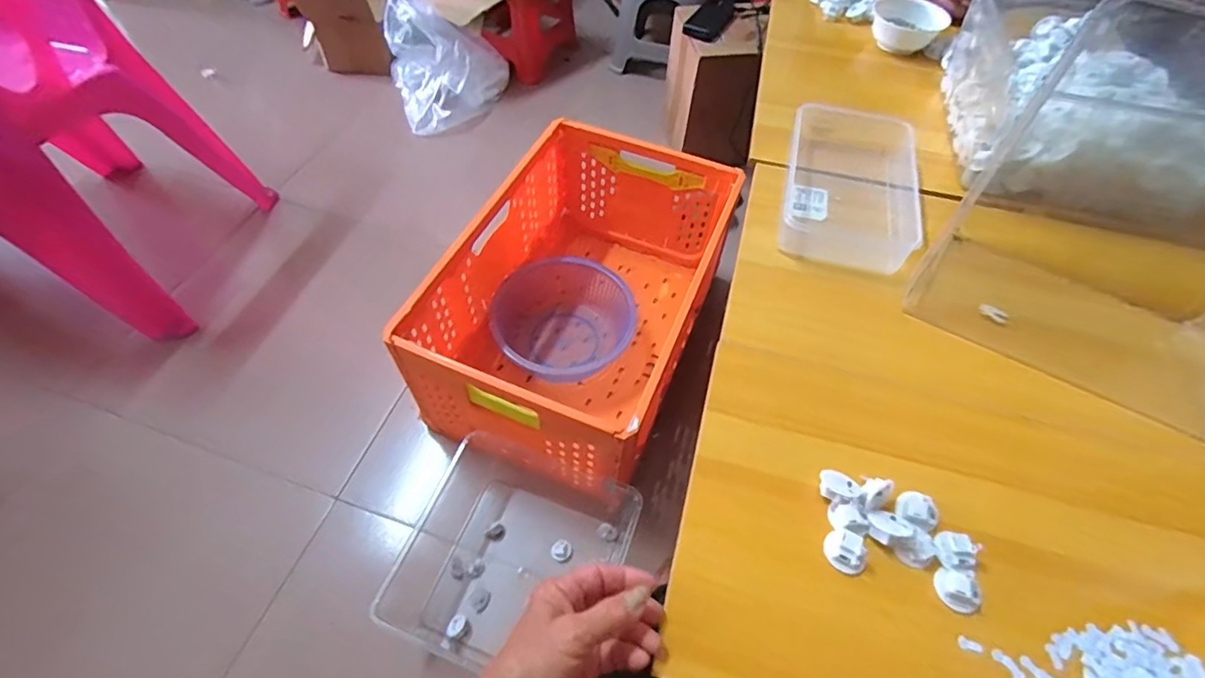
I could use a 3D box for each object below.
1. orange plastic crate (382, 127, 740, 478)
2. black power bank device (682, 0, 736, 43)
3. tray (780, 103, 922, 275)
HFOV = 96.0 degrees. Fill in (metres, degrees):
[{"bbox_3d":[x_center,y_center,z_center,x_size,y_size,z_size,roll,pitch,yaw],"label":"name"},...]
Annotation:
[{"bbox_3d":[-0.031,-0.079,1.038,0.401,0.304,0.630,20,57,11],"label":"orange plastic crate"},{"bbox_3d":[0.263,-0.765,1.301,0.085,0.016,0.171,35,68,11],"label":"black power bank device"},{"bbox_3d":[0.305,-0.189,0.661,0.163,0.049,0.242,12,56,6],"label":"tray"}]

